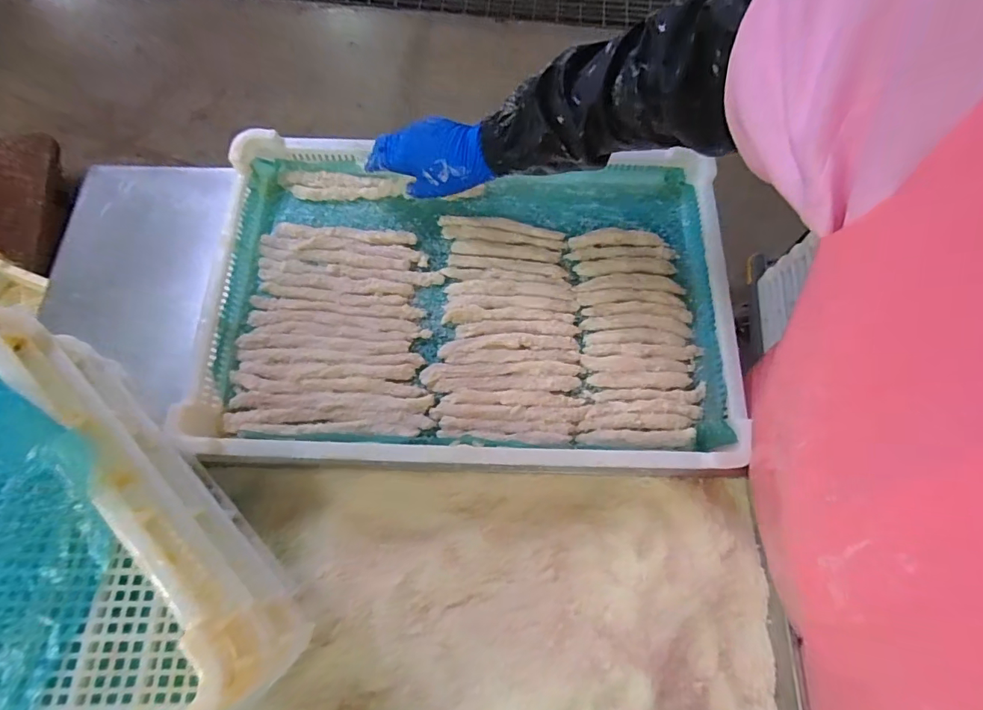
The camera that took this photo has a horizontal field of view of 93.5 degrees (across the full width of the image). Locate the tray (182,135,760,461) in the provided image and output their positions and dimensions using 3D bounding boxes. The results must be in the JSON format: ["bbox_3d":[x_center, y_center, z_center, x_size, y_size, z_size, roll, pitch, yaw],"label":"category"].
[{"bbox_3d":[-0.024,-0.071,0.544,0.596,0.069,0.393,0,76,0],"label":"tray"}]

